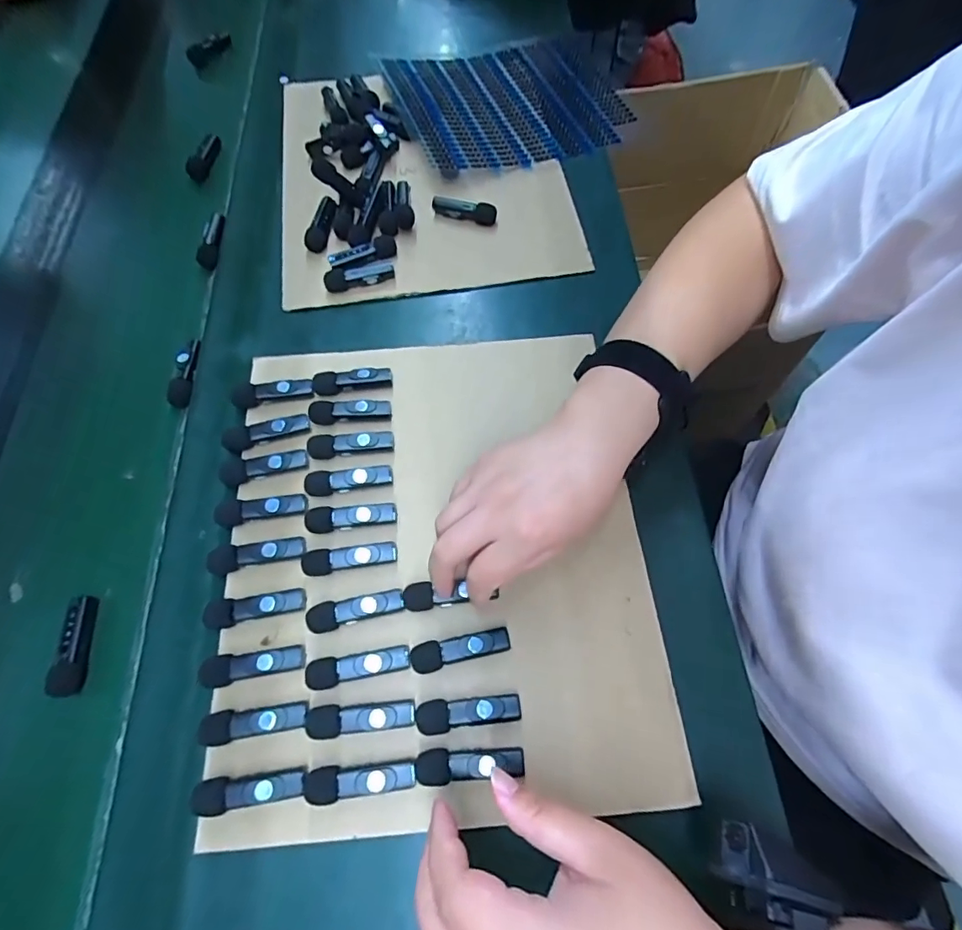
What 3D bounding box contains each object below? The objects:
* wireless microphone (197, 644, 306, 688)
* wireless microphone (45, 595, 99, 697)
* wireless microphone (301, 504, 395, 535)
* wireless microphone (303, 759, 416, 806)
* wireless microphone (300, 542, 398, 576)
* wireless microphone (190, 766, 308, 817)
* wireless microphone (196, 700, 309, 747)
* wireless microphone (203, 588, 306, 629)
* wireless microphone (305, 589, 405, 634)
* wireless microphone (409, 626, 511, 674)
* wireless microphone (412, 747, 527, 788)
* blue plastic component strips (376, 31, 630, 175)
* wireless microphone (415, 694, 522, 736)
[{"bbox_3d":[-0.148,0.131,0.326,0.065,0.011,0.019,-8,66,1],"label":"wireless microphone"},{"bbox_3d":[-0.281,0.125,0.351,0.017,0.020,0.064,-5,66,2],"label":"wireless microphone"},{"bbox_3d":[-0.096,0.038,0.369,0.065,0.013,0.020,-7,66,1],"label":"wireless microphone"},{"bbox_3d":[-0.072,0.188,0.300,0.065,0.010,0.018,-7,66,1],"label":"wireless microphone"},{"bbox_3d":[-0.094,0.066,0.355,0.066,0.012,0.018,-7,66,1],"label":"wireless microphone"},{"bbox_3d":[-0.137,0.193,0.298,0.062,0.012,0.018,-6,66,1],"label":"wireless microphone"},{"bbox_3d":[-0.142,0.159,0.312,0.066,0.012,0.019,-10,66,0],"label":"wireless microphone"},{"bbox_3d":[-0.154,0.097,0.341,0.066,0.013,0.019,-8,66,1],"label":"wireless microphone"},{"bbox_3d":[-0.085,0.098,0.339,0.064,0.009,0.019,-12,66,-1],"label":"wireless microphone"},{"bbox_3d":[-0.013,0.122,0.330,0.065,0.011,0.019,-12,66,-1],"label":"wireless microphone"},{"bbox_3d":[-0.007,0.179,0.301,0.064,0.011,0.018,-6,67,1],"label":"wireless microphone"},{"bbox_3d":[0.032,-0.427,0.580,0.255,0.026,0.215,-17,67,-6],"label":"blue plastic component strips"},{"bbox_3d":[-0.008,0.155,0.315,0.065,0.013,0.019,-7,66,1],"label":"wireless microphone"}]

